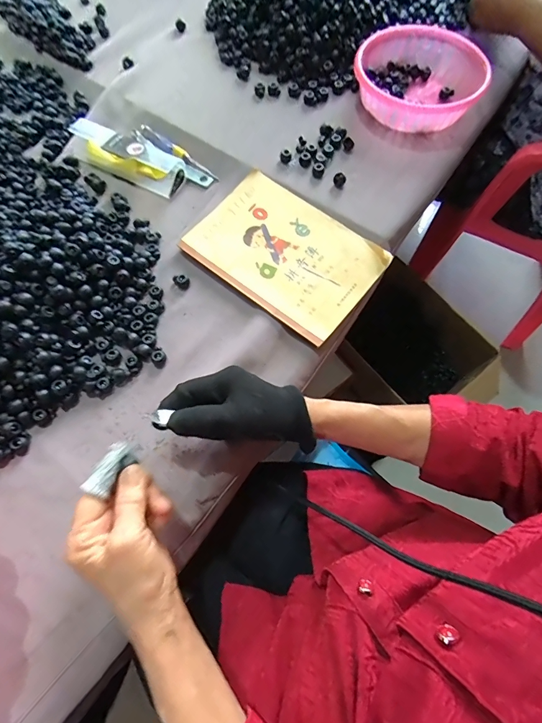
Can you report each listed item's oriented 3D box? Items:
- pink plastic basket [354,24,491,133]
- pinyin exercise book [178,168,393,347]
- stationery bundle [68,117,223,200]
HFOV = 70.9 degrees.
[{"bbox_3d":[0.191,-0.367,0.501,0.161,0.046,0.153,0,68,1],"label":"pink plastic basket"},{"bbox_3d":[0.016,-0.127,0.439,0.204,0.012,0.141,38,73,15],"label":"pinyin exercise book"},{"bbox_3d":[-0.166,-0.271,0.492,0.183,0.034,0.082,27,71,11],"label":"stationery bundle"}]

